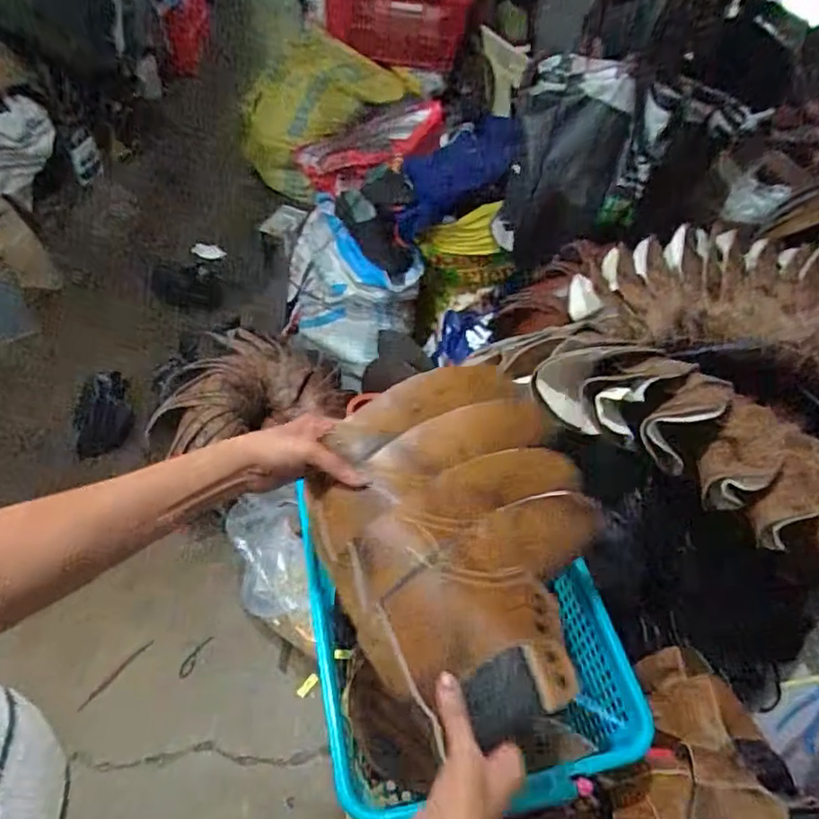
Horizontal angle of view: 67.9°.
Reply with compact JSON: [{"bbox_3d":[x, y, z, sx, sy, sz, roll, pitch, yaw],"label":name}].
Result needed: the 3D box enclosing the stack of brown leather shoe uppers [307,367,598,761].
[{"bbox_3d":[0.051,0.107,0.559,0.253,0.057,0.323,-17,55,-18],"label":"stack of brown leather shoe uppers"}]

